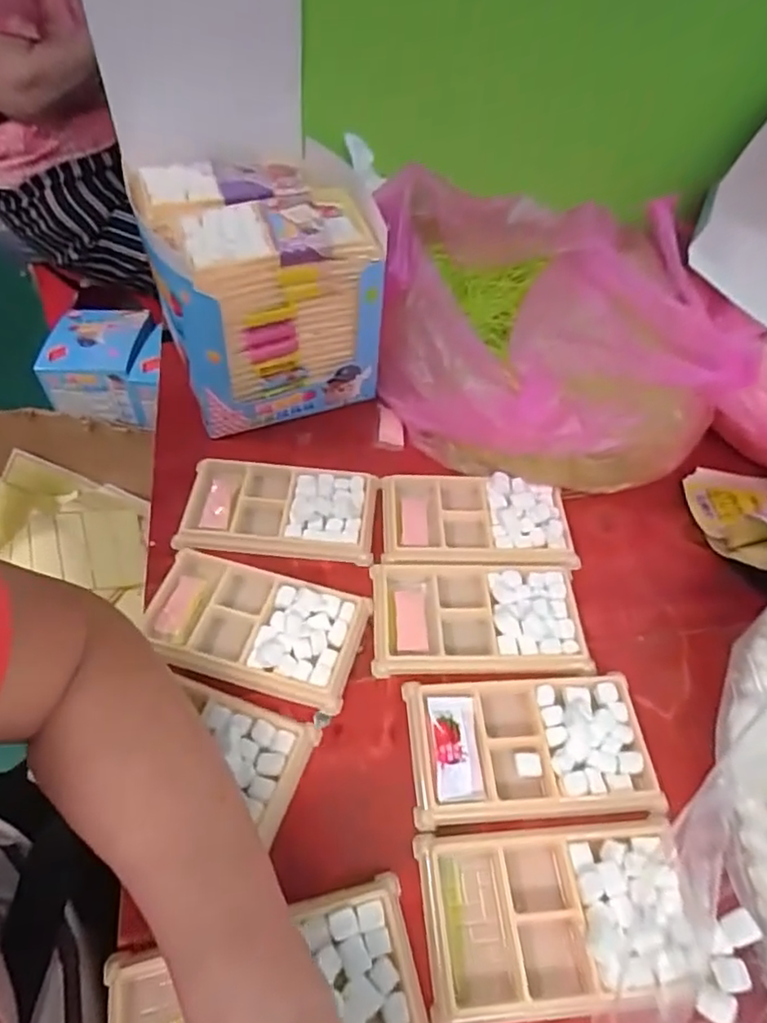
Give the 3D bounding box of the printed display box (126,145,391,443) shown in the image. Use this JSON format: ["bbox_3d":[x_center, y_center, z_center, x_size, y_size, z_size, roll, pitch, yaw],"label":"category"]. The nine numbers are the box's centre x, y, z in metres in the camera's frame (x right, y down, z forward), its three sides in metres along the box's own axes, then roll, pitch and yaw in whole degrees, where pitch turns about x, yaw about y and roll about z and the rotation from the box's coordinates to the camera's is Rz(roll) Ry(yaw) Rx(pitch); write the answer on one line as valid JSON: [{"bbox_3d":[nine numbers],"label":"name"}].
[{"bbox_3d":[-0.093,-0.178,0.498,0.153,0.135,0.155,-16,54,-15],"label":"printed display box"}]

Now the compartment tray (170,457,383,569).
[{"bbox_3d":[-0.075,-0.001,0.453,0.136,0.017,0.077,4,51,0],"label":"compartment tray"}]

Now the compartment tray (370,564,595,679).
[{"bbox_3d":[0.061,0.068,0.404,0.134,0.015,0.077,2,51,-2],"label":"compartment tray"}]

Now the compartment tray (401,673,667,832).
[{"bbox_3d":[0.083,0.133,0.356,0.134,0.010,0.077,-2,51,-4],"label":"compartment tray"}]

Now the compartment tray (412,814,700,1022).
[{"bbox_3d":[0.084,0.198,0.306,0.127,0.015,0.077,-3,51,-6],"label":"compartment tray"}]

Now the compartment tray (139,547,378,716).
[{"bbox_3d":[-0.083,0.070,0.392,0.136,0.012,0.074,13,52,8],"label":"compartment tray"}]

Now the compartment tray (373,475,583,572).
[{"bbox_3d":[0.066,0.007,0.453,0.132,0.021,0.078,2,51,-1],"label":"compartment tray"}]

